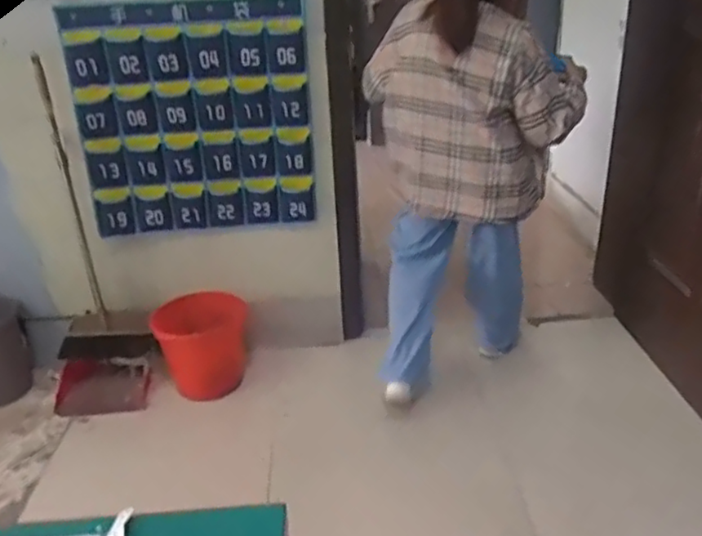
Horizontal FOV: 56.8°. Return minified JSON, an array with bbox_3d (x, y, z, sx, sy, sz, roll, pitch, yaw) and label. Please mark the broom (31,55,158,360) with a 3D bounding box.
[{"bbox_3d":[-0.755,-0.125,1.833,0.271,0.814,0.156,-8,26,-10],"label":"broom"}]

